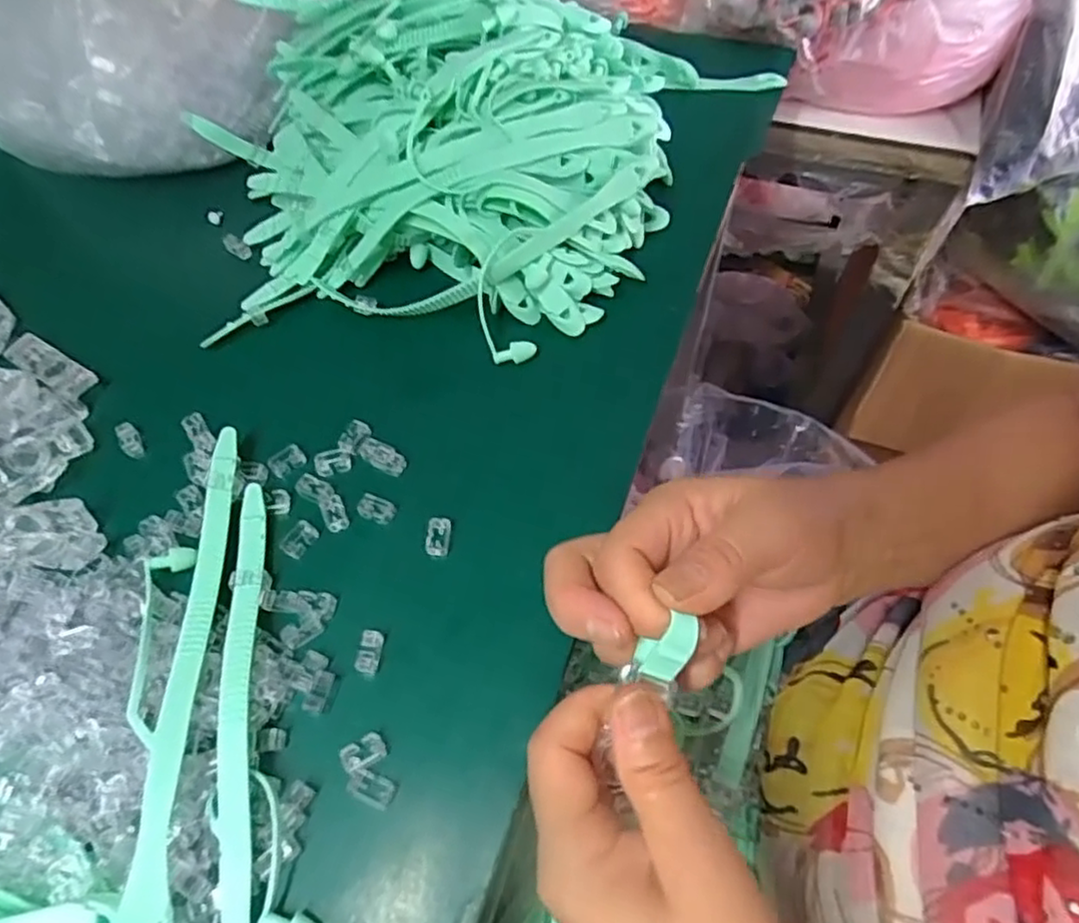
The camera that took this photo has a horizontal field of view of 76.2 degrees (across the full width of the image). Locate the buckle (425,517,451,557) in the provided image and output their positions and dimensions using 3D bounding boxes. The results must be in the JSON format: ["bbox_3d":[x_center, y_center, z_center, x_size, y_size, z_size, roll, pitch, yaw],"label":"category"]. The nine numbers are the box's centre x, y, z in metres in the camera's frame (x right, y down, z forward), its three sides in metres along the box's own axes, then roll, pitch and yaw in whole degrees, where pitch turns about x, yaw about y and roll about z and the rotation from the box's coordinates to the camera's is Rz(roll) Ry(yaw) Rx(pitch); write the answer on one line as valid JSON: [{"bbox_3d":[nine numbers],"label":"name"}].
[{"bbox_3d":[-0.049,0.036,0.331,0.011,0.006,0.018,3,59,4],"label":"buckle"}]

